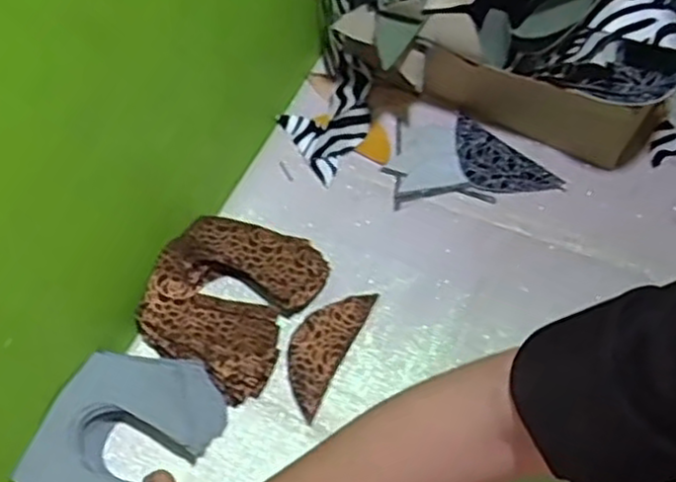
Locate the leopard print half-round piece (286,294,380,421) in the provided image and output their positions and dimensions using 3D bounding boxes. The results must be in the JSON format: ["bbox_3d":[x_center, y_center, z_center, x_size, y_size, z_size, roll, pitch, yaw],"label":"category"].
[{"bbox_3d":[-0.016,0.094,0.677,0.051,0.017,0.122,23,62,17],"label":"leopard print half-round piece"}]

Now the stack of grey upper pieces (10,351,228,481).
[{"bbox_3d":[-0.178,0.163,0.622,0.114,0.051,0.153,24,63,18],"label":"stack of grey upper pieces"}]

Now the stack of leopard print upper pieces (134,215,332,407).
[{"bbox_3d":[-0.100,0.047,0.695,0.141,0.037,0.164,24,63,17],"label":"stack of leopard print upper pieces"}]

